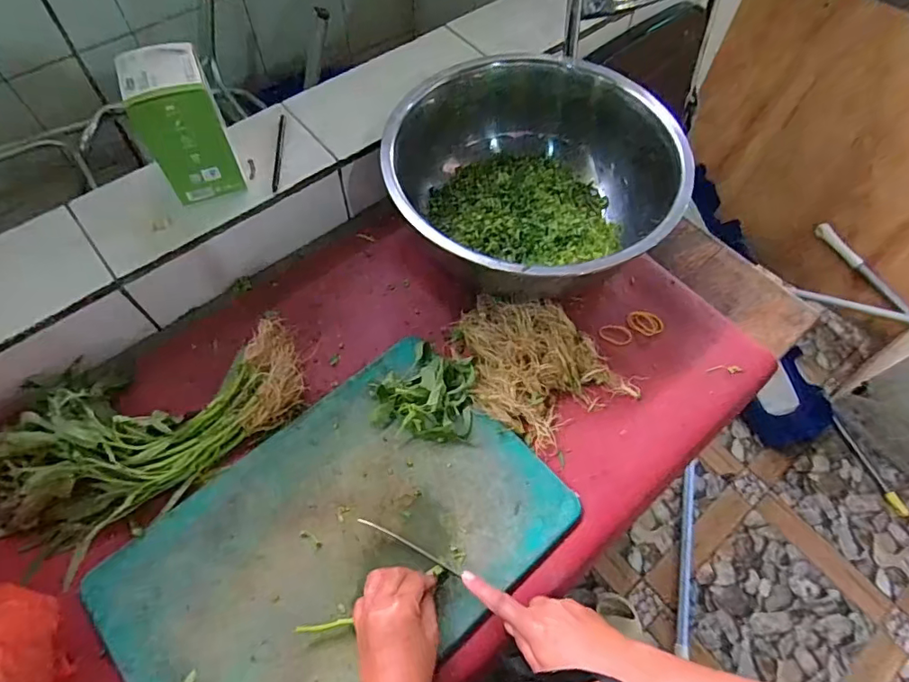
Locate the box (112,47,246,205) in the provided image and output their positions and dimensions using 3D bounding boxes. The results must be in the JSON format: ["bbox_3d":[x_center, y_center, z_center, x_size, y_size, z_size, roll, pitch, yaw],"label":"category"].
[{"bbox_3d":[-0.309,-0.246,0.612,0.085,0.139,0.084,-19,64,-12],"label":"box"}]

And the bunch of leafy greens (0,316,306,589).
[{"bbox_3d":[-0.362,0.077,0.598,0.363,0.049,0.215,-38,70,-20],"label":"bunch of leafy greens"}]

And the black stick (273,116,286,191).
[{"bbox_3d":[-0.231,-0.248,0.697,0.010,0.009,0.126,-2,62,-3],"label":"black stick"}]

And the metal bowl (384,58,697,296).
[{"bbox_3d":[0.103,-0.196,0.688,0.363,0.169,0.299,-3,62,-4],"label":"metal bowl"}]

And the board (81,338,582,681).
[{"bbox_3d":[-0.121,0.212,0.557,0.436,0.015,0.293,-37,69,-19],"label":"board"}]

